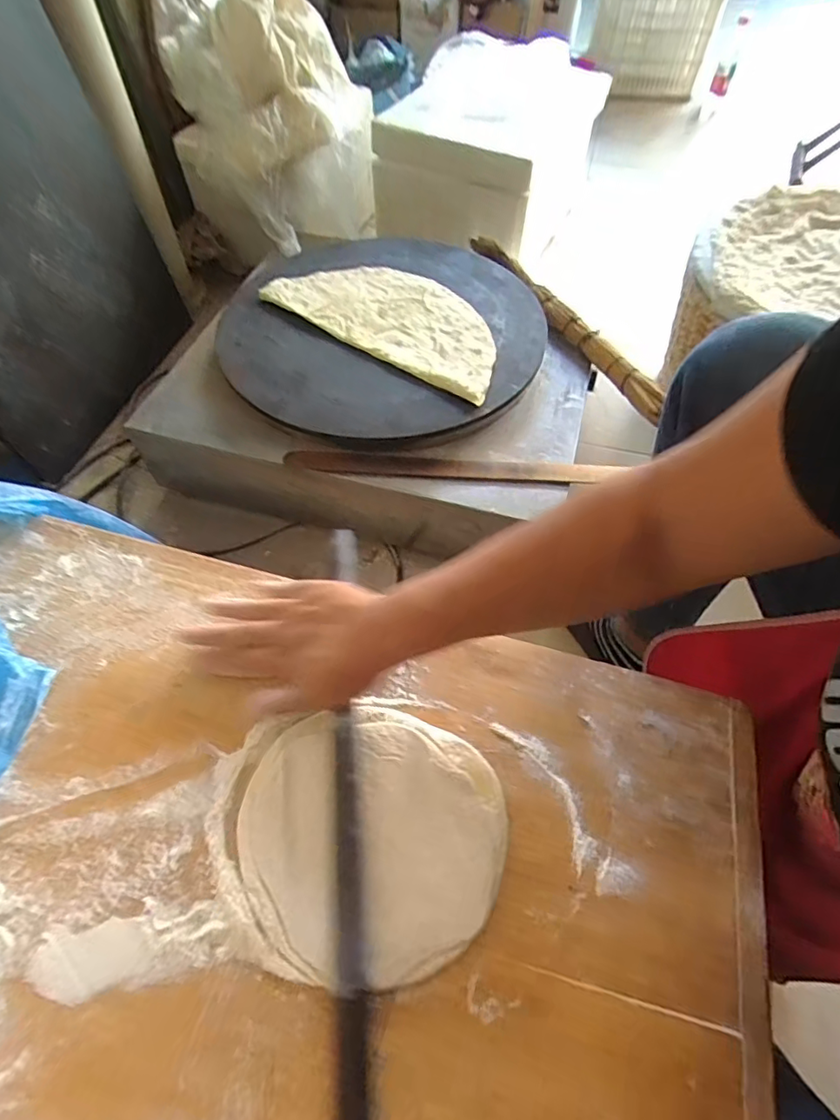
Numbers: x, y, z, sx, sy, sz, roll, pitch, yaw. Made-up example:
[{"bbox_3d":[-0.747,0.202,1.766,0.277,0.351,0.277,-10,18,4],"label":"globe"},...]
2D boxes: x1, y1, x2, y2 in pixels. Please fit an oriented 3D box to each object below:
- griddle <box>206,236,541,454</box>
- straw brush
[{"bbox_3d":[-0.064,-0.370,0.873,0.489,0.038,0.496,1,56,-1],"label":"griddle"},{"bbox_3d":[0.227,-0.412,0.916,0.030,0.050,0.536,-24,60,-15],"label":"straw brush"}]

